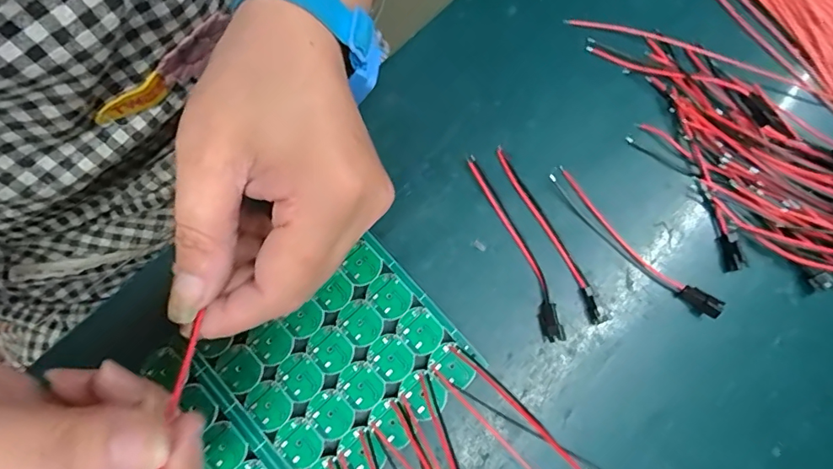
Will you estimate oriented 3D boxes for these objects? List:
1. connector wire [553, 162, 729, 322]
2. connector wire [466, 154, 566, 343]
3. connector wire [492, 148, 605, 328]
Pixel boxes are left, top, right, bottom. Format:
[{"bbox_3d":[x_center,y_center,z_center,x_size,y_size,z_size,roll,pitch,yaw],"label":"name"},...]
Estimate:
[{"bbox_3d":[0.108,0.004,0.241,0.102,0.009,0.013,44,81,8],"label":"connector wire"},{"bbox_3d":[0.051,0.004,0.241,0.013,0.009,0.101,-21,79,-5],"label":"connector wire"},{"bbox_3d":[0.068,-0.002,0.243,0.009,0.007,0.101,-27,79,-6],"label":"connector wire"}]

